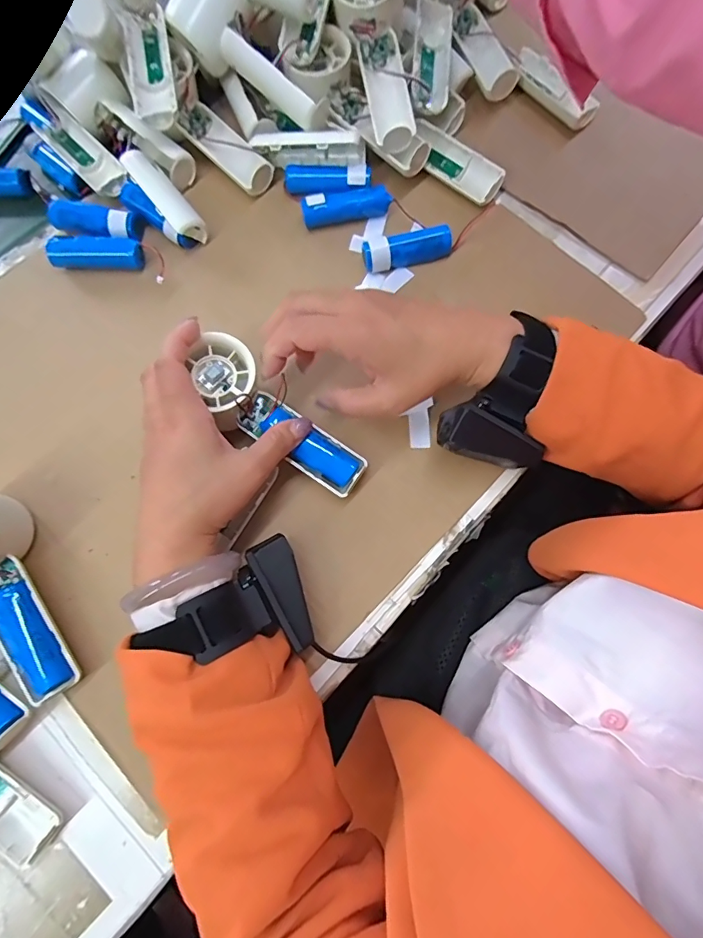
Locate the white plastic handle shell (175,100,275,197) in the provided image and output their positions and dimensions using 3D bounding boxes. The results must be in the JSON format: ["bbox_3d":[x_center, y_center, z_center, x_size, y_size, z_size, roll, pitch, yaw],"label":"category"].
[{"bbox_3d":[-0.109,-0.279,0.409,0.097,0.022,0.034,43,78,12],"label":"white plastic handle shell"}]

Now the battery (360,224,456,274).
[{"bbox_3d":[0.046,-0.181,0.385,0.073,0.024,0.019,-13,74,-3],"label":"battery"}]

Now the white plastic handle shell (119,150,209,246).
[{"bbox_3d":[-0.161,-0.232,0.398,0.024,0.026,0.100,-37,76,-9],"label":"white plastic handle shell"}]

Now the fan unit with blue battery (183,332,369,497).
[{"bbox_3d":[-0.054,-0.034,0.330,0.142,0.027,0.046,40,79,-2],"label":"fan unit with blue battery"}]

